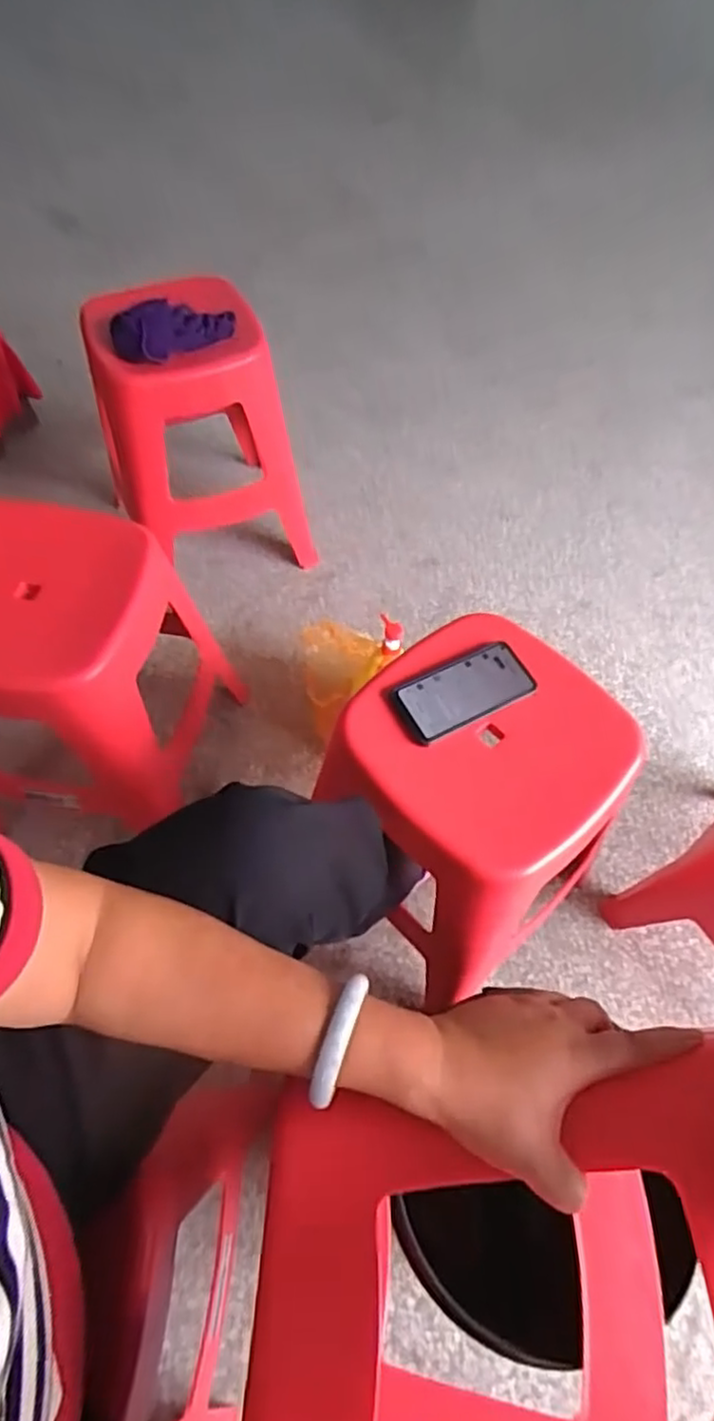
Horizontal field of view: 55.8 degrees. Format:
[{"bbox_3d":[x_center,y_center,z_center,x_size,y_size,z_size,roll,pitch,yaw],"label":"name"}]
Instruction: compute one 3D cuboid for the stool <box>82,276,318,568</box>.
[{"bbox_3d":[-0.317,-0.522,1.349,0.351,0.505,0.300,-22,61,-14],"label":"stool"}]

